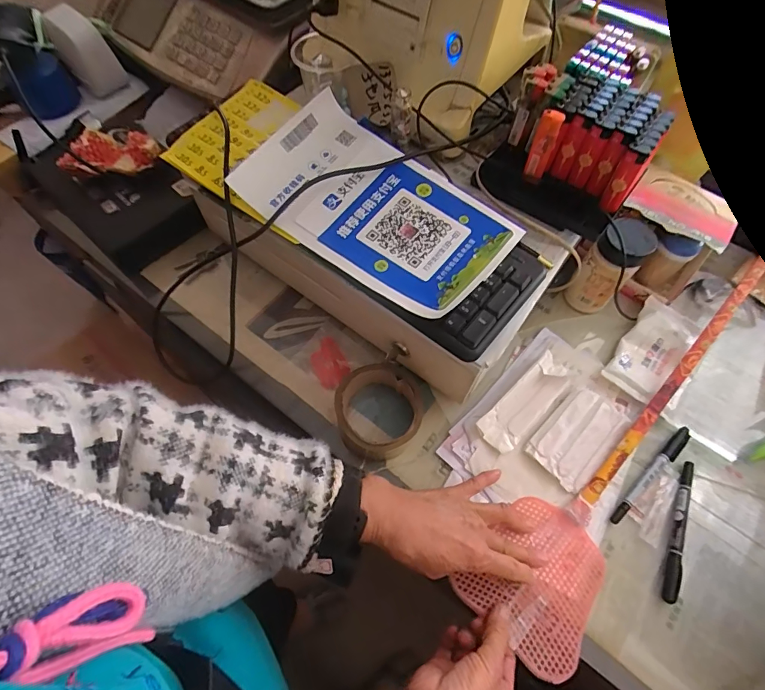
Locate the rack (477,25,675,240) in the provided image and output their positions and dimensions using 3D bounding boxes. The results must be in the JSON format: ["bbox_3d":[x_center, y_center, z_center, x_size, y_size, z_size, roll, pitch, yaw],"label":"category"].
[{"bbox_3d":[0.213,-0.235,0.455,0.136,0.094,0.200,30,68,11],"label":"rack"}]

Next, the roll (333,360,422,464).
[{"bbox_3d":[-0.004,0.070,0.447,0.087,0.041,0.092,1,66,-2],"label":"roll"}]

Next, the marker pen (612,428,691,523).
[{"bbox_3d":[0.279,0.134,0.436,0.134,0.008,0.016,-39,73,-18],"label":"marker pen"}]

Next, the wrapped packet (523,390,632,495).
[{"bbox_3d":[0.206,0.096,0.446,0.066,0.013,0.103,42,71,15],"label":"wrapped packet"}]

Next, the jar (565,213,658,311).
[{"bbox_3d":[0.254,-0.085,0.484,0.045,0.129,0.053,-39,73,-18],"label":"jar"}]

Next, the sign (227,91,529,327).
[{"bbox_3d":[-0.008,-0.137,0.416,0.258,0.033,0.144,36,69,13],"label":"sign"}]

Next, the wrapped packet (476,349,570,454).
[{"bbox_3d":[0.155,0.062,0.454,0.118,0.015,0.043,-40,73,-18],"label":"wrapped packet"}]

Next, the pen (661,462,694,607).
[{"bbox_3d":[0.291,0.180,0.417,0.016,0.011,0.136,22,67,8],"label":"pen"}]

